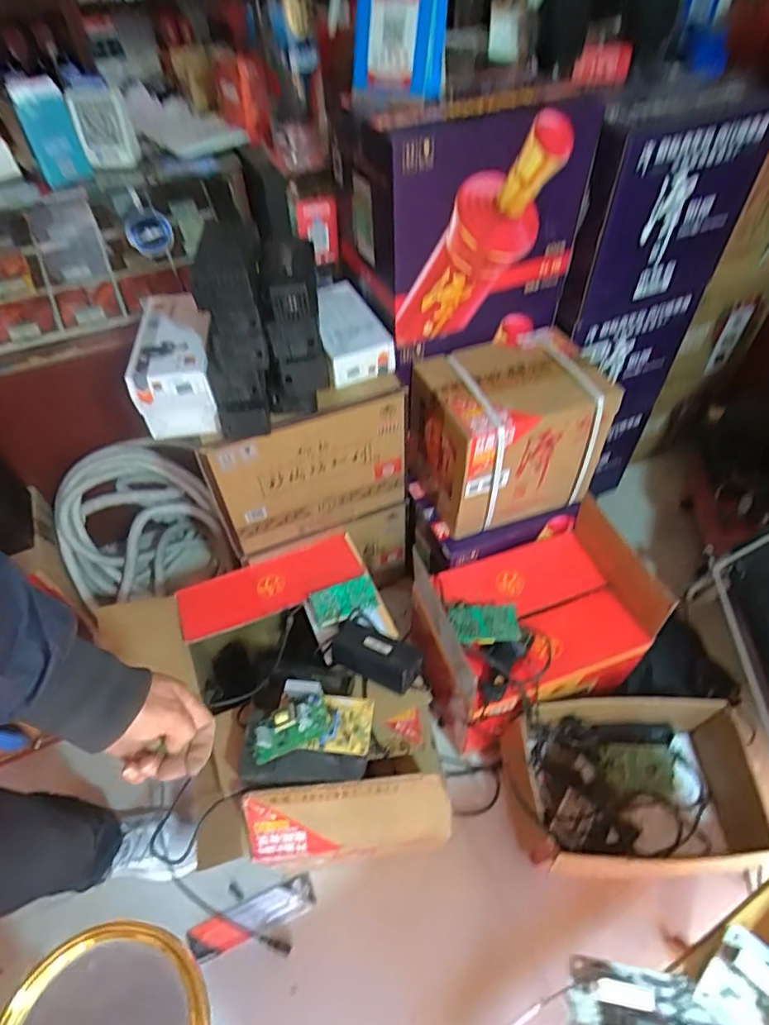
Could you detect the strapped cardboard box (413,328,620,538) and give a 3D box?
[{"bbox_3d":[0.243,-0.153,1.119,0.321,0.280,0.228,-18,53,-12],"label":"strapped cardboard box"}]

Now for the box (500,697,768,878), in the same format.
[{"bbox_3d":[0.467,0.513,1.058,0.472,0.170,0.257,0,52,2],"label":"box"}]

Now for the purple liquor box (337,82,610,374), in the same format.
[{"bbox_3d":[0.137,-0.525,1.010,0.360,0.381,0.243,-22,54,-15],"label":"purple liquor box"}]

